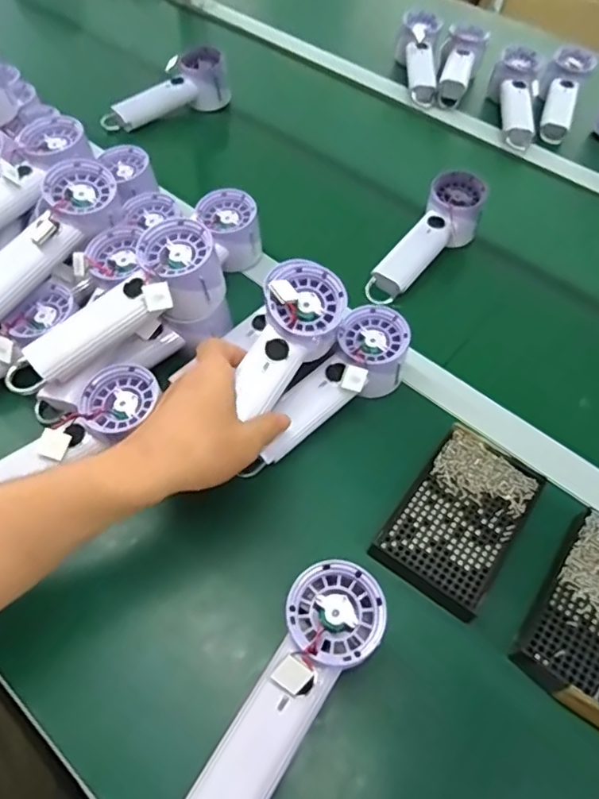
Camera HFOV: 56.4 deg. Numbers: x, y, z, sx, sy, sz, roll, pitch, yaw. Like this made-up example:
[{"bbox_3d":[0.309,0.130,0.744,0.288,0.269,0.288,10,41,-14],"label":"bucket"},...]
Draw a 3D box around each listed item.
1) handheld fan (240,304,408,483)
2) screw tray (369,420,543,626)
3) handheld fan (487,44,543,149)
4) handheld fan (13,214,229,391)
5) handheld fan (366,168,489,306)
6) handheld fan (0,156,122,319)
[{"bbox_3d":[0.023,-0.002,0.493,0.062,0.055,0.196,39,76,21],"label":"handheld fan"},{"bbox_3d":[0.128,0.097,0.452,0.086,0.029,0.137,32,59,18],"label":"screw tray"},{"bbox_3d":[0.316,-0.445,0.824,0.070,0.064,0.182,13,55,6],"label":"handheld fan"},{"bbox_3d":[-0.147,-0.065,0.469,0.197,0.066,0.068,-40,65,-11],"label":"handheld fan"},{"bbox_3d":[0.144,-0.178,0.639,0.061,0.050,0.194,35,72,19],"label":"handheld fan"},{"bbox_3d":[-0.238,-0.128,0.497,0.064,0.045,0.203,33,77,18],"label":"handheld fan"}]

